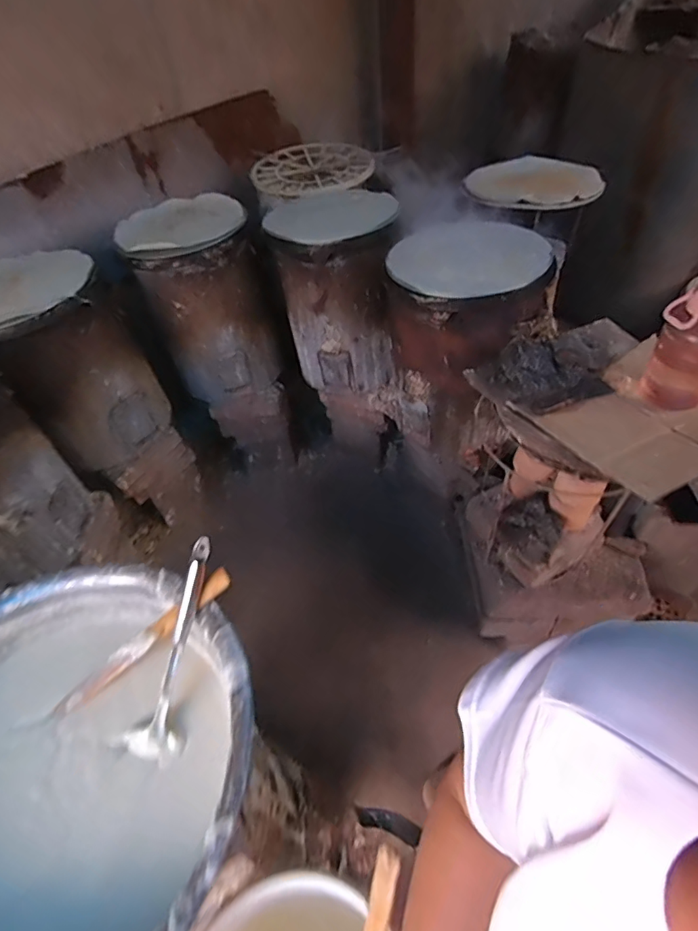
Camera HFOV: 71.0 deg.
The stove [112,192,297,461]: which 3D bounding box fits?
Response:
[{"bbox_3d":[-0.427,-0.399,1.649,0.368,0.780,0.444,-19,48,-10],"label":"stove"}]

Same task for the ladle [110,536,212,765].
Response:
[{"bbox_3d":[-0.244,0.251,0.684,0.089,0.035,0.303,12,86,17],"label":"ladle"}]

